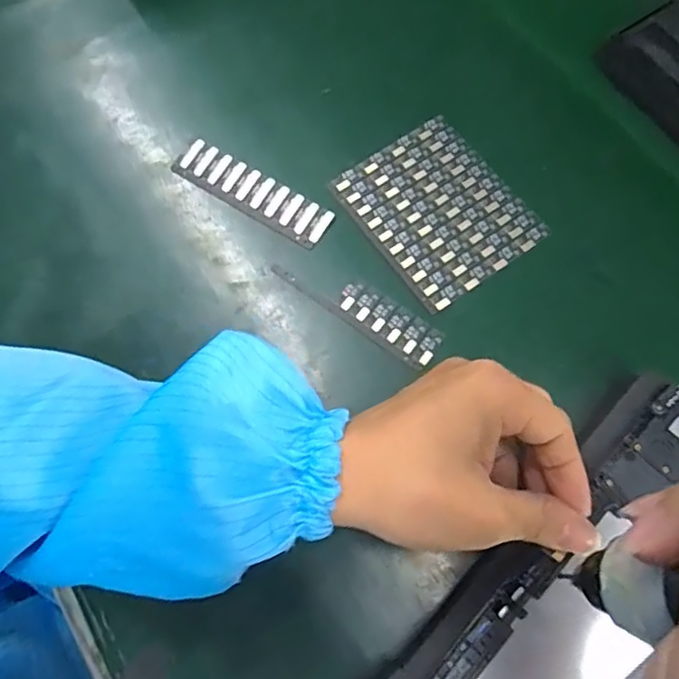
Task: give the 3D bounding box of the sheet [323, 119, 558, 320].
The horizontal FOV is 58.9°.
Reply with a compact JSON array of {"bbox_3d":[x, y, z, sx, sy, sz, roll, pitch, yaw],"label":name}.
[{"bbox_3d":[0.055,-0.073,0.339,0.082,0.007,0.097,-34,74,-12],"label":"sheet"}]

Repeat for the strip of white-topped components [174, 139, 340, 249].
[{"bbox_3d":[-0.050,-0.084,0.342,0.097,0.006,0.024,32,73,11],"label":"strip of white-topped components"}]

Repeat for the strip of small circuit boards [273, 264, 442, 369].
[{"bbox_3d":[0.011,-0.019,0.321,0.094,0.004,0.023,35,73,11],"label":"strip of small circuit boards"}]

